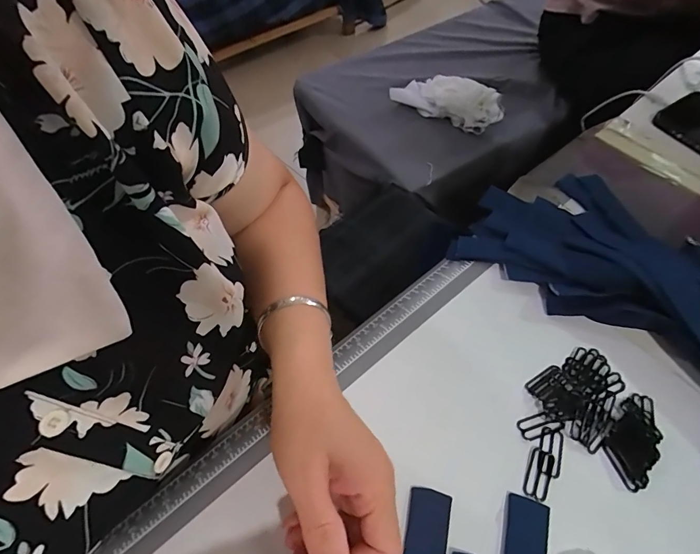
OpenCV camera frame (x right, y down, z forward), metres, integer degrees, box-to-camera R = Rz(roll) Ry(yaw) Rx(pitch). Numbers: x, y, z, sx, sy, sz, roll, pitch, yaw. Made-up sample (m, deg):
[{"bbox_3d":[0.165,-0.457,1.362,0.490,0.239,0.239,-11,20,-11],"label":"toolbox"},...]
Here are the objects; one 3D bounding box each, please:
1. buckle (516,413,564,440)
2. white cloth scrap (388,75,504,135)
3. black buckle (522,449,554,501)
[{"bbox_3d":[0.140,0.108,0.285,0.032,0.004,0.014,-15,59,-6],"label":"buckle"},{"bbox_3d":[0.231,-0.424,0.922,0.253,0.065,0.105,26,64,15],"label":"white cloth scrap"},{"bbox_3d":[0.131,0.137,0.271,0.016,0.004,0.033,23,63,16],"label":"black buckle"}]

